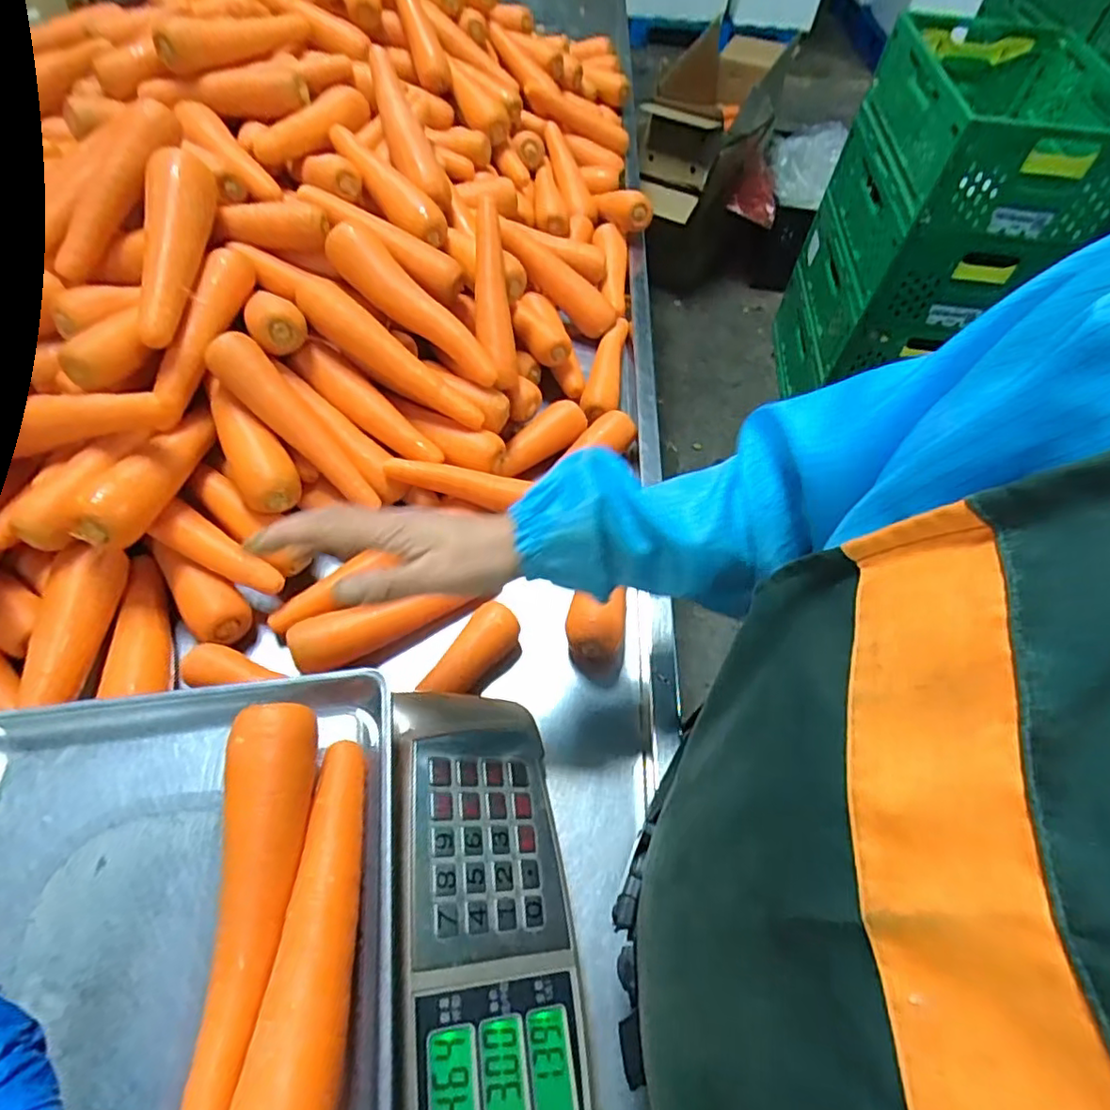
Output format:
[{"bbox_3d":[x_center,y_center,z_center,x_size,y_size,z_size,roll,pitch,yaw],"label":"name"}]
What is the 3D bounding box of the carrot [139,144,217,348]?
[{"bbox_3d":[-0.334,-0.264,0.533,0.052,0.030,0.193,0,76,-4],"label":"carrot"}]

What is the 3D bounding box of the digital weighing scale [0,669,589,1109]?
[{"bbox_3d":[-0.154,0.237,0.323,0.328,0.093,0.329,-5,56,-8],"label":"digital weighing scale"}]

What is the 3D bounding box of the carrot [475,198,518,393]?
[{"bbox_3d":[-0.064,-0.262,0.624,0.040,0.030,0.187,-6,87,-8],"label":"carrot"}]

